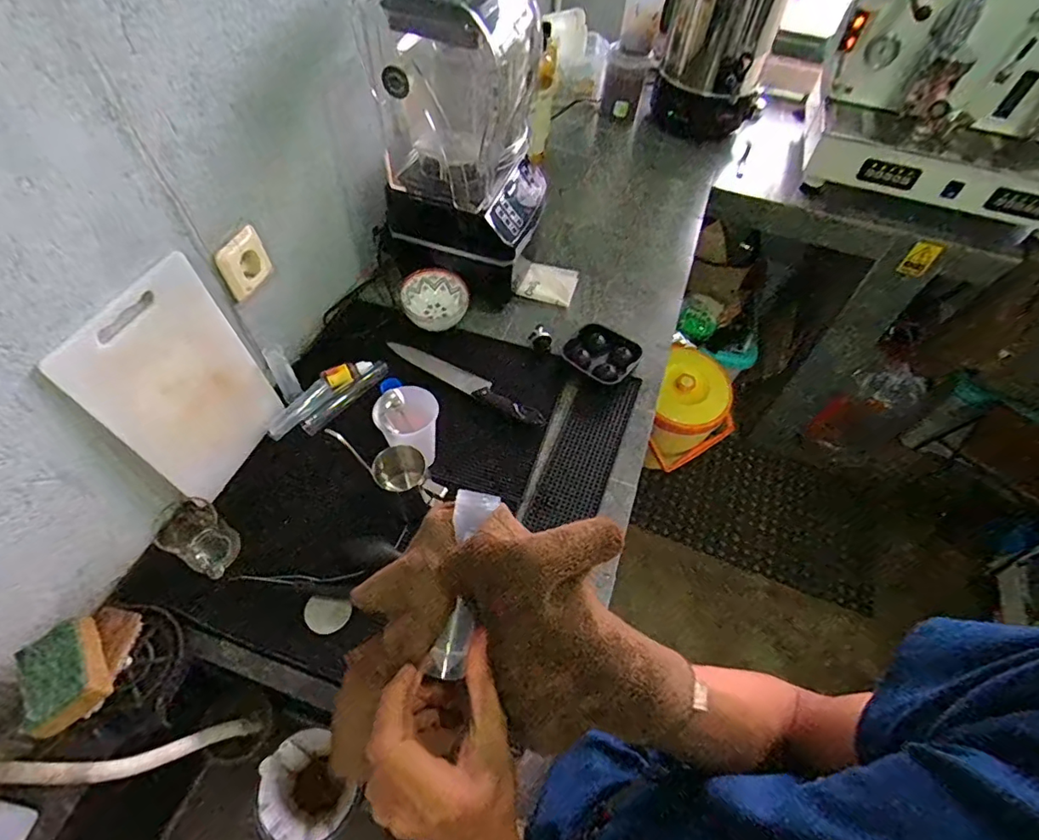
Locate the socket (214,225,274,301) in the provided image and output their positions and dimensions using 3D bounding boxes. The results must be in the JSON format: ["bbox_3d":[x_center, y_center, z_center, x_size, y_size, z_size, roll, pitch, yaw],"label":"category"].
[{"bbox_3d":[-0.378,-0.220,0.718,0.015,0.075,0.086,14,56,5],"label":"socket"}]

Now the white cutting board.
[{"bbox_3d":[-0.421,-0.038,0.669,0.010,0.288,0.194,14,54,15],"label":"white cutting board"}]

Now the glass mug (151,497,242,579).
[{"bbox_3d":[-0.409,0.151,0.666,0.090,0.073,0.066,23,57,11],"label":"glass mug"}]

